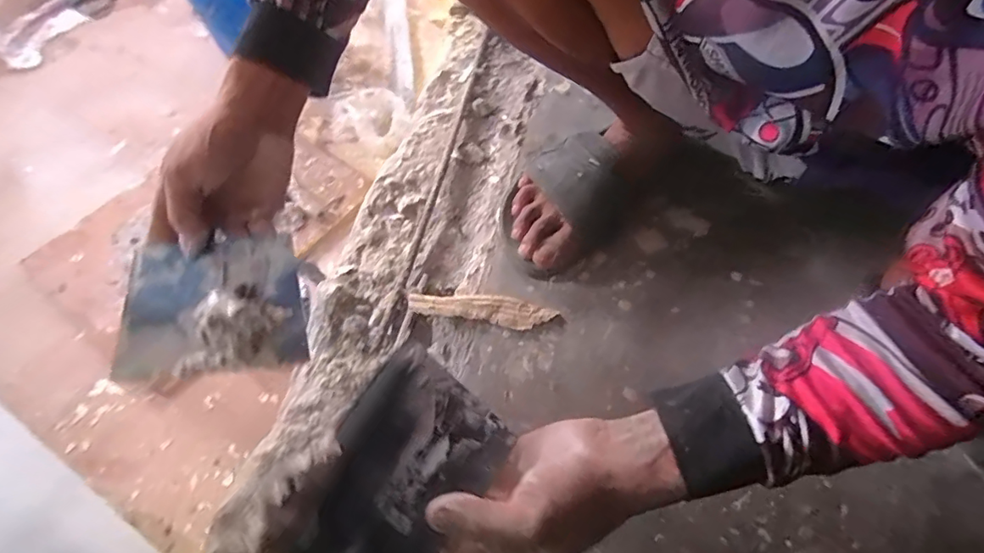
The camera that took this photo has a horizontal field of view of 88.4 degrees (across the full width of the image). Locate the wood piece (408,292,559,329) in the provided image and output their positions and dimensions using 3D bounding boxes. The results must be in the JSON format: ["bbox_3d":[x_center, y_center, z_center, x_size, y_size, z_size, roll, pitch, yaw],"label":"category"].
[{"bbox_3d":[-0.010,0.031,0.508,0.142,0.015,0.030,7,62,4],"label":"wood piece"}]

